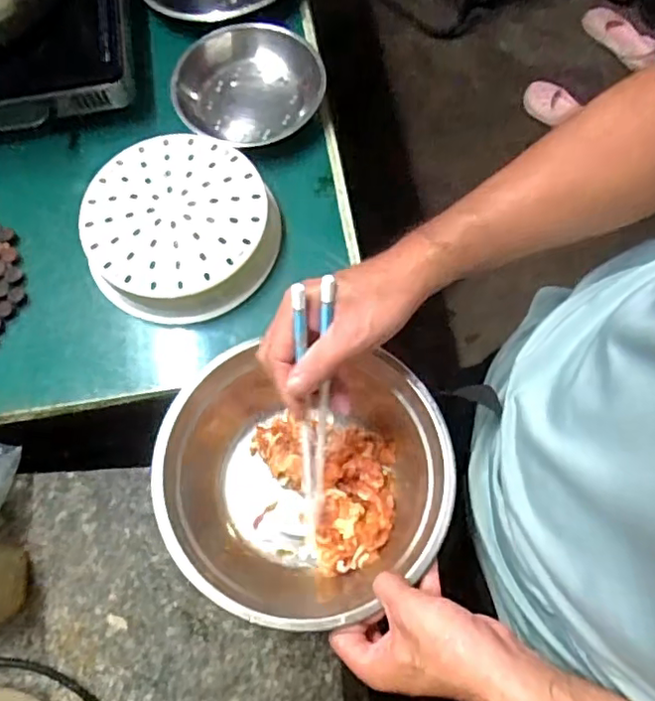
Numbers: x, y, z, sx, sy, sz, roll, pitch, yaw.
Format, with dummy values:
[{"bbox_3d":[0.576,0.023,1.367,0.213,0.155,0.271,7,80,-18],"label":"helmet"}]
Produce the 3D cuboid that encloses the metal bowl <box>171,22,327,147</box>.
[{"bbox_3d":[-0.087,-0.301,0.689,0.161,0.058,0.165,0,70,1],"label":"metal bowl"}]

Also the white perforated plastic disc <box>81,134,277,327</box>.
[{"bbox_3d":[-0.152,-0.129,0.626,0.190,0.053,0.192,0,70,1],"label":"white perforated plastic disc"}]

